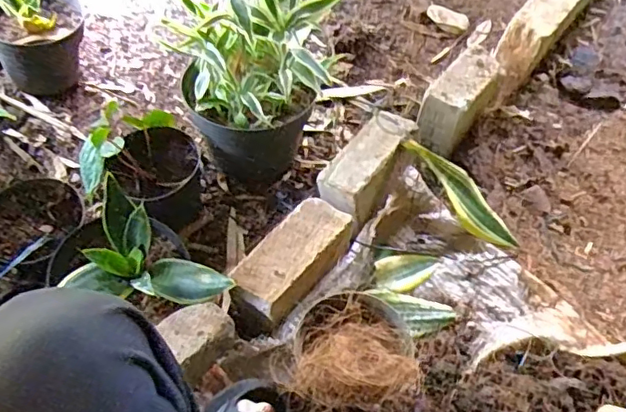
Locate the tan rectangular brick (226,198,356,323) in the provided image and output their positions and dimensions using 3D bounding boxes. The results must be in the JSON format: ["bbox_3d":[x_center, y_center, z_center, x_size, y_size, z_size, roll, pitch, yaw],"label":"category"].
[{"bbox_3d":[-0.027,0.072,0.795,0.085,0.057,0.185,33,62,20],"label":"tan rectangular brick"}]

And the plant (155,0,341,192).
[{"bbox_3d":[-0.085,-0.206,0.898,0.190,0.355,0.201,0,56,0],"label":"plant"}]

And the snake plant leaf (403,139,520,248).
[{"bbox_3d":[0.243,-0.023,0.921,0.253,0.026,0.067,45,60,-15],"label":"snake plant leaf"}]

